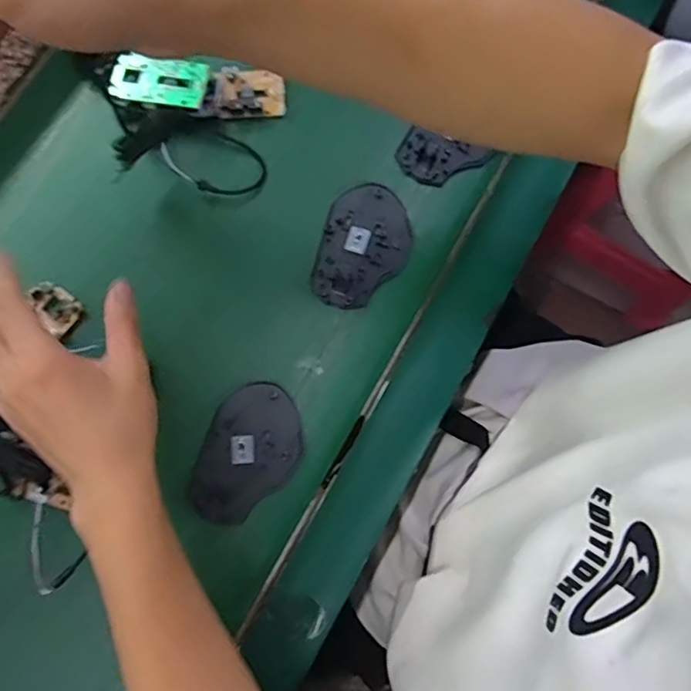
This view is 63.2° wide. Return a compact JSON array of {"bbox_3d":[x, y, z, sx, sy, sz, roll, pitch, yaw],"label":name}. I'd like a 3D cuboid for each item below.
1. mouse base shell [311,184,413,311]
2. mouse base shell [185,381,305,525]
[{"bbox_3d":[0.016,-0.082,0.468,0.072,0.007,0.107,15,77,3],"label":"mouse base shell"},{"bbox_3d":[-0.073,0.083,0.433,0.073,0.006,0.106,17,78,3],"label":"mouse base shell"}]

